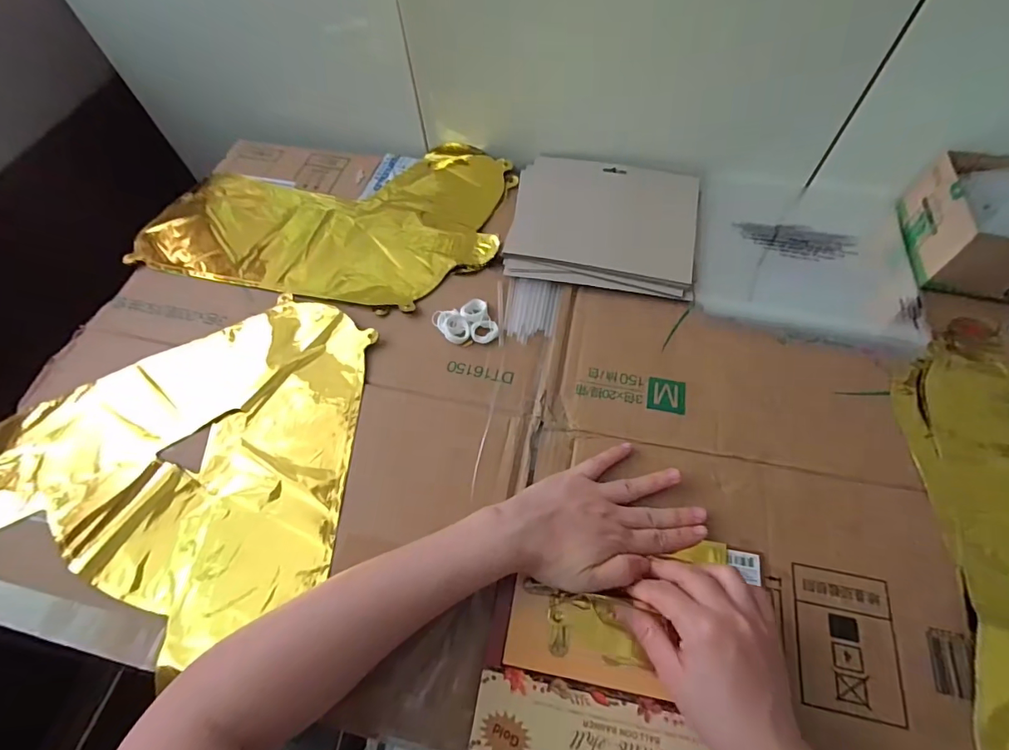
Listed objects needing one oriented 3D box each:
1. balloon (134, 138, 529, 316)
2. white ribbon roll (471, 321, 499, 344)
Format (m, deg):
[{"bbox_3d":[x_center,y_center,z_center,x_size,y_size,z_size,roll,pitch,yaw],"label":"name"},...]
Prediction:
[{"bbox_3d":[-0.205,-0.190,0.555,0.398,0.023,0.251,8,61,6],"label":"balloon"},{"bbox_3d":[-0.019,-0.042,0.456,0.026,0.006,0.022,-6,60,-2],"label":"white ribbon roll"}]

